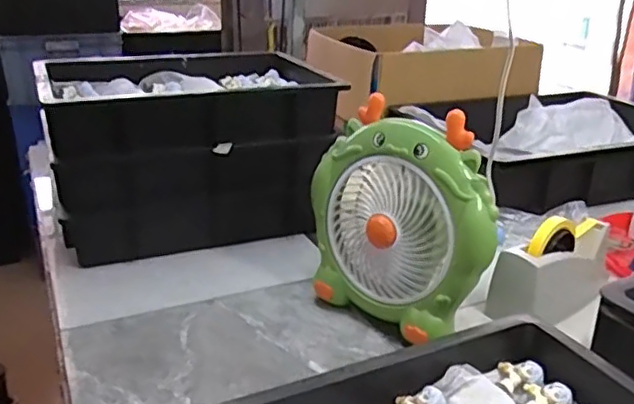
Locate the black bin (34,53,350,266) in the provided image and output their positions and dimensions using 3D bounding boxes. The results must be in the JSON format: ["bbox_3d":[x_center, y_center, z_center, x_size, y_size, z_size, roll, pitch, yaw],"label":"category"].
[{"bbox_3d":[-0.247,-0.112,1.166,0.450,0.278,0.425,-6,23,-18],"label":"black bin"}]

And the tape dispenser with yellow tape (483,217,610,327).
[{"bbox_3d":[0.326,0.088,0.863,0.205,0.130,0.075,-16,28,-36],"label":"tape dispenser with yellow tape"}]

